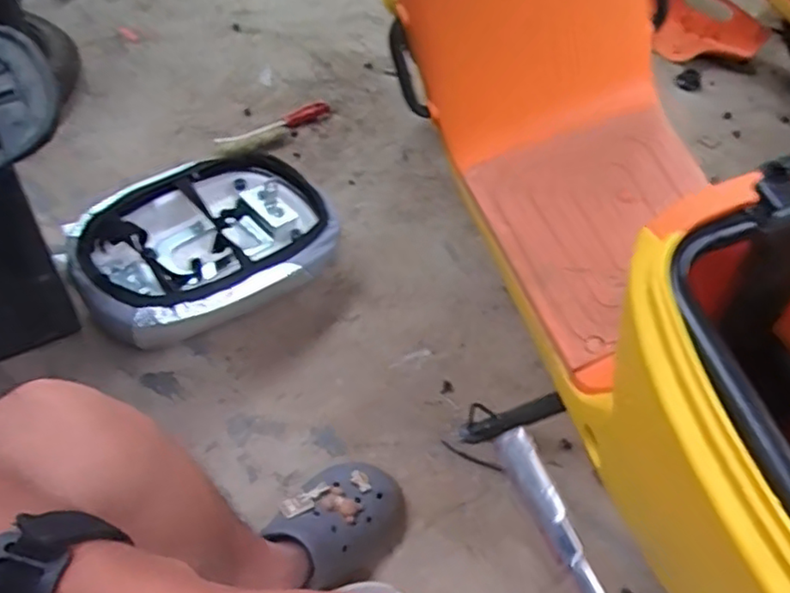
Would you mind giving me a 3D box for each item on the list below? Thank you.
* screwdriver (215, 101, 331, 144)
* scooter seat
[{"bbox_3d":[-0.212,-0.310,1.184,0.229,0.026,0.034,-31,62,-25],"label":"screwdriver"},{"bbox_3d":[-0.261,-0.077,0.914,0.348,0.095,0.265,-25,60,-22],"label":"scooter seat"}]

